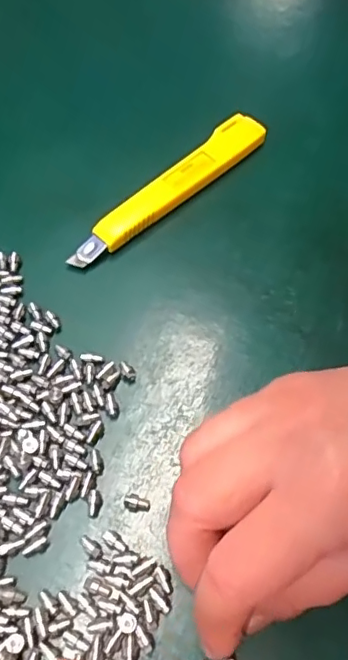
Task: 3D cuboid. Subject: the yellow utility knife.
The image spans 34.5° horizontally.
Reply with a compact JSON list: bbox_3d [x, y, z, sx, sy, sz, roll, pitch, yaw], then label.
[{"bbox_3d":[-0.001,-0.073,0.292,0.020,0.015,0.128,41,68,18],"label":"yellow utility knife"}]

